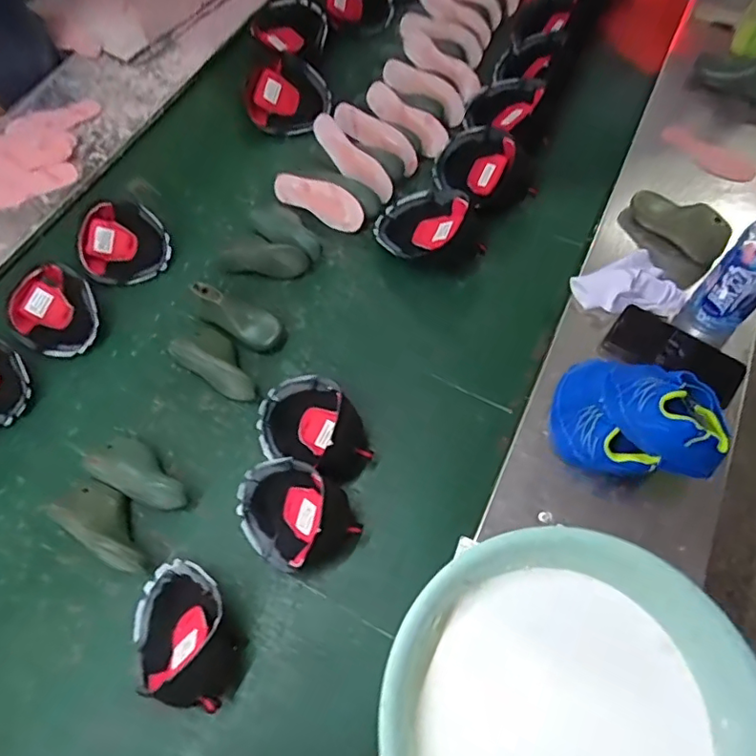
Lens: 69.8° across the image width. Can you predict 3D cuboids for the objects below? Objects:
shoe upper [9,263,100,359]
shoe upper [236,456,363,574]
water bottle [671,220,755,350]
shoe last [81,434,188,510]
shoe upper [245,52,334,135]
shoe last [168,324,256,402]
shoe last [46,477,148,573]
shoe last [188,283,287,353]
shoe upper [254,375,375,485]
[{"bbox_3d":[-0.447,-0.090,0.750,0.112,0.056,0.118,0,63,0],"label":"shoe upper"},{"bbox_3d":[-0.098,0.157,0.617,0.150,0.065,0.104,30,66,14],"label":"shoe upper"},{"bbox_3d":[0.453,-0.121,0.668,0.069,0.243,0.077,-40,69,-18],"label":"water bottle"},{"bbox_3d":[-0.285,0.118,0.659,0.133,0.045,0.061,28,66,14],"label":"shoe last"},{"bbox_3d":[-0.165,-0.489,0.943,0.149,0.057,0.124,34,68,16],"label":"shoe upper"},{"bbox_3d":[-0.215,-0.028,0.728,0.144,0.051,0.069,31,67,15],"label":"shoe last"},{"bbox_3d":[-0.312,0.172,0.627,0.135,0.061,0.065,29,66,14],"label":"shoe last"},{"bbox_3d":[-0.193,-0.094,0.754,0.144,0.057,0.061,32,67,15],"label":"shoe last"},{"bbox_3d":[-0.081,0.063,0.669,0.159,0.065,0.112,24,65,12],"label":"shoe upper"}]

